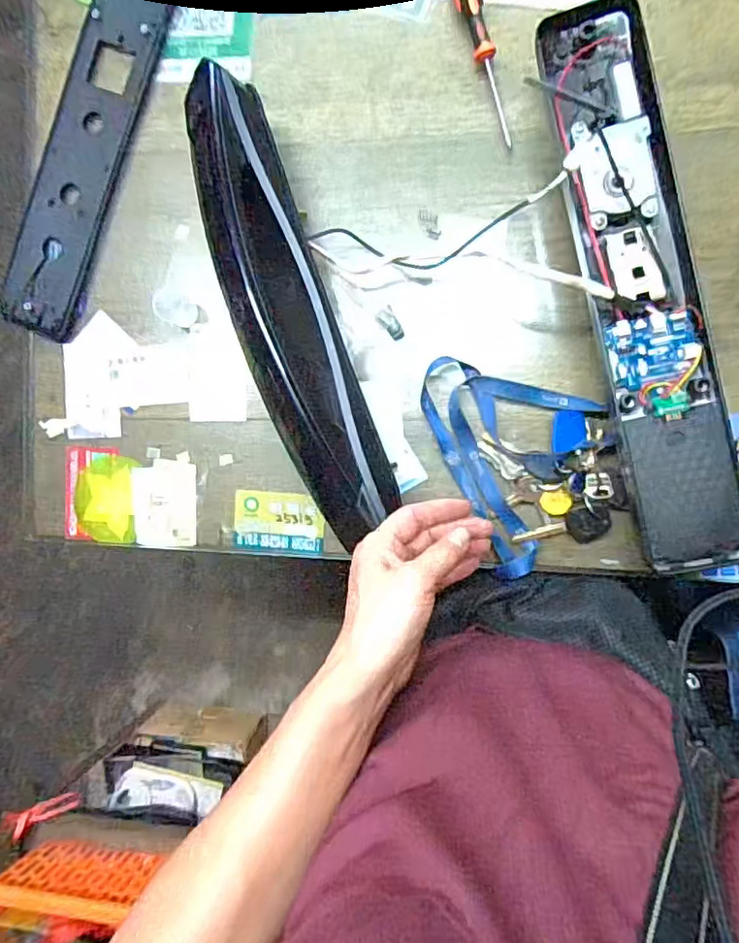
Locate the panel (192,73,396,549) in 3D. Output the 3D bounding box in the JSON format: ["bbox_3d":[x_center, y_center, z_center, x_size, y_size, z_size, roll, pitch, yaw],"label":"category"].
[{"bbox_3d":[-0.072,-0.131,0.443,0.080,0.035,0.374,-20,89,7],"label":"panel"}]

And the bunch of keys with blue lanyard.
[{"bbox_3d":[0.130,-0.021,0.470,0.128,0.026,0.183,-25,87,8],"label":"bunch of keys with blue lanyard"}]

